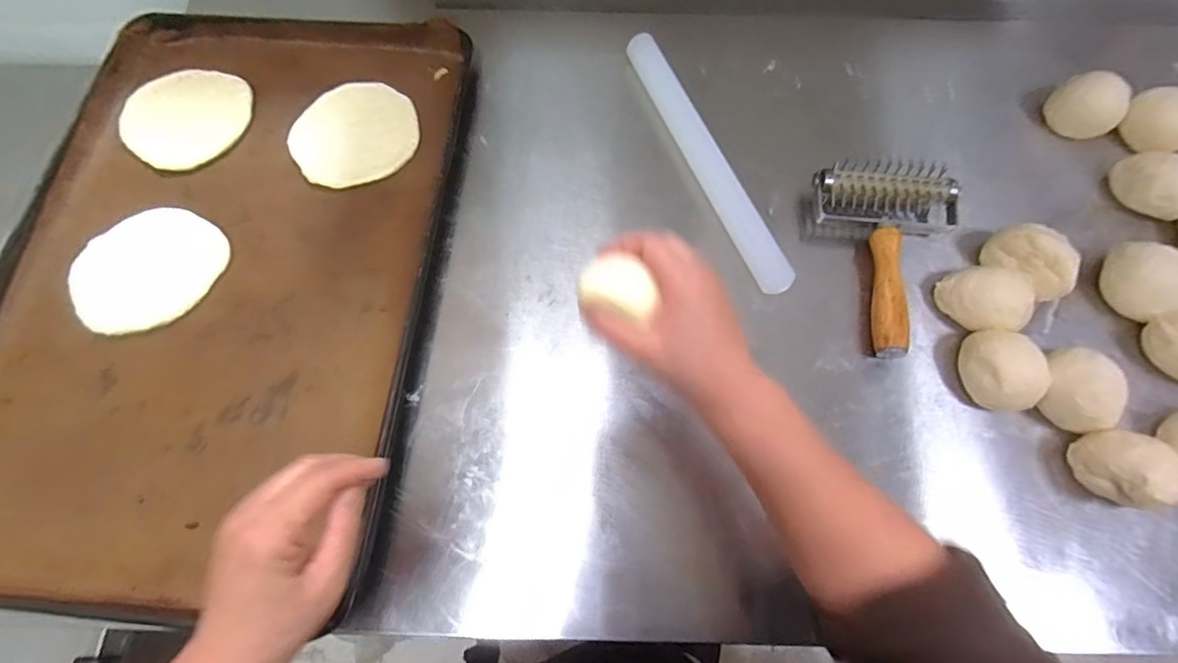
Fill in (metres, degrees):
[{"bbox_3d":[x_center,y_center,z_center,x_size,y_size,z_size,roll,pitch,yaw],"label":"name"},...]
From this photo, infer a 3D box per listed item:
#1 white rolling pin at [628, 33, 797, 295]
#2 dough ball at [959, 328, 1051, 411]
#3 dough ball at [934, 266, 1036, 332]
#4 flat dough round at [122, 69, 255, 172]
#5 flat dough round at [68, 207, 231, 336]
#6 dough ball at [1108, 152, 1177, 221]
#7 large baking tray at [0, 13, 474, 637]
[{"bbox_3d":[0.115,-0.175,0.547,0.030,0.028,0.315,-22,70,-6],"label":"white rolling pin"},{"bbox_3d":[0.345,0.037,0.455,0.059,0.046,0.064,-1,69,2],"label":"dough ball"},{"bbox_3d":[0.343,-0.026,0.472,0.053,0.052,0.062,-27,71,-8],"label":"dough ball"},{"bbox_3d":[-0.432,-0.229,0.575,0.128,0.007,0.120,0,75,1],"label":"flat dough round"},{"bbox_3d":[-0.427,-0.061,0.519,0.128,0.010,0.132,-1,69,2],"label":"flat dough round"},{"bbox_3d":[0.524,-0.133,0.505,0.056,0.044,0.068,-29,71,-9],"label":"dough ball"},{"bbox_3d":[-0.348,-0.071,0.517,0.404,0.044,0.605,6,72,2],"label":"large baking tray"}]

